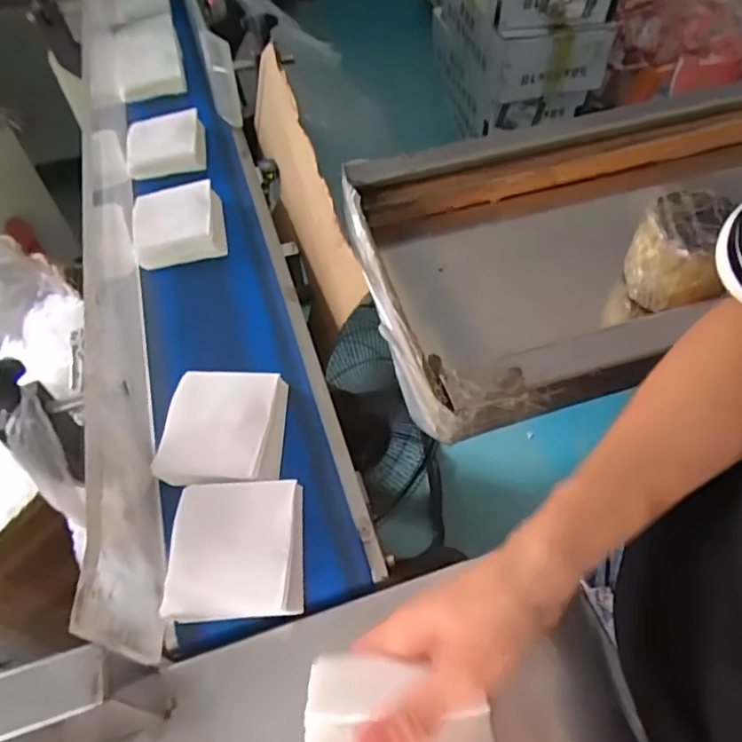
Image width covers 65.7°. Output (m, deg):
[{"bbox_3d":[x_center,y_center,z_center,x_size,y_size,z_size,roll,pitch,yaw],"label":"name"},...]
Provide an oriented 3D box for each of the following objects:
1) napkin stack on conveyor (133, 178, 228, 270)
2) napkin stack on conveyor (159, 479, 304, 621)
[{"bbox_3d":[-0.219,-0.168,0.657,0.097,0.036,0.097,-11,54,-6],"label":"napkin stack on conveyor"},{"bbox_3d":[-0.099,0.132,0.431,0.097,0.032,0.097,-2,54,0],"label":"napkin stack on conveyor"}]

